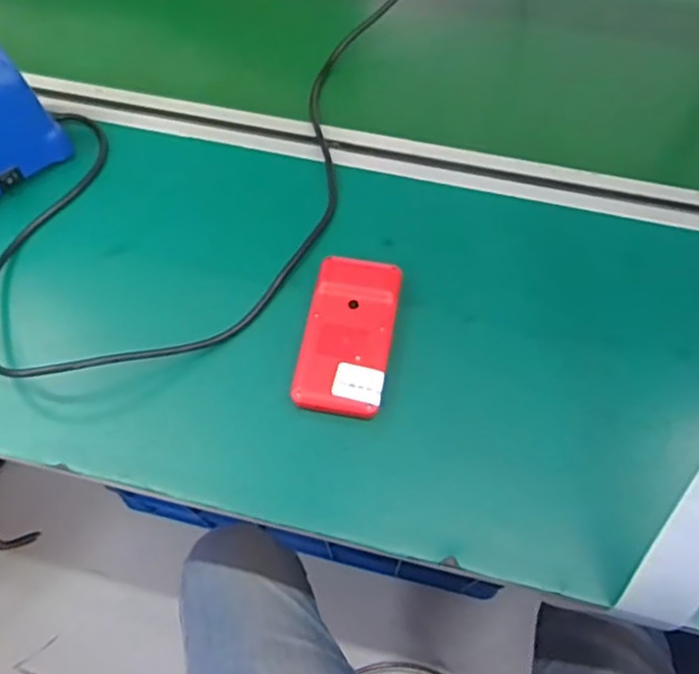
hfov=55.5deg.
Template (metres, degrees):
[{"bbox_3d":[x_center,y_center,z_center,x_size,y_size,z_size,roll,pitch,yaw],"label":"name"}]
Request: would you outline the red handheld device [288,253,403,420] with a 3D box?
[{"bbox_3d":[0.000,-0.001,0.490,0.063,0.019,0.120,10,65,5],"label":"red handheld device"}]

